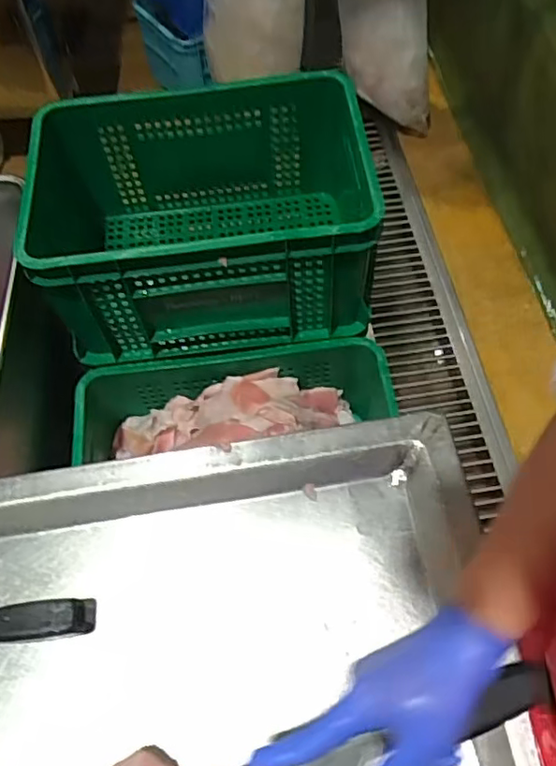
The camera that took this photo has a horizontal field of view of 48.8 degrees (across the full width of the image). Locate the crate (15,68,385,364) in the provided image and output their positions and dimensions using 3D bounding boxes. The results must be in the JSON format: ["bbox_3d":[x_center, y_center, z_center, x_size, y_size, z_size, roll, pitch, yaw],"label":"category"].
[{"bbox_3d":[-0.122,-0.265,1.034,0.534,0.286,0.353,-7,60,-1],"label":"crate"}]

